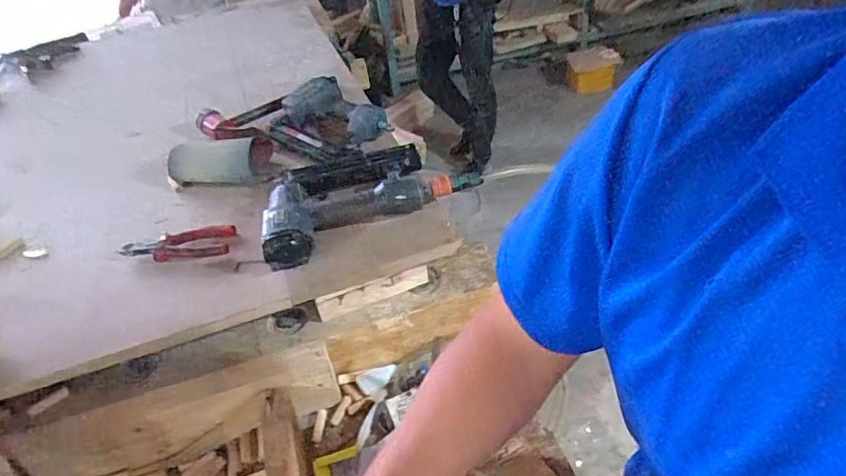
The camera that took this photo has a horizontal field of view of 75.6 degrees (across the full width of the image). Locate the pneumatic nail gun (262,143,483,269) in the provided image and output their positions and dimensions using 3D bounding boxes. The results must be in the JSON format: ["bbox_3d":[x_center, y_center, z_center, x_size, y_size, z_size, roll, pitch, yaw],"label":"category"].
[{"bbox_3d":[-0.099,-0.070,0.806,0.308,0.062,0.202,-22,41,-16],"label":"pneumatic nail gun"}]

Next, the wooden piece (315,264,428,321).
[{"bbox_3d":[-0.067,0.073,0.757,0.159,0.047,0.009,-20,41,-13],"label":"wooden piece"}]

